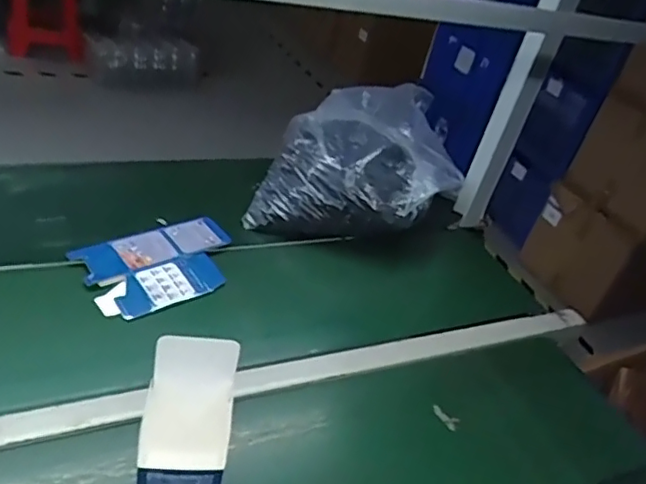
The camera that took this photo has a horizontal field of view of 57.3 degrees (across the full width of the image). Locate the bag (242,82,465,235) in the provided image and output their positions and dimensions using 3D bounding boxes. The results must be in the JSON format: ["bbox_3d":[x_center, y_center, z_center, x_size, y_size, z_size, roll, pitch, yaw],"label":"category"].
[{"bbox_3d":[0.072,-0.161,1.173,0.399,0.181,0.328,5,34,-3],"label":"bag"}]

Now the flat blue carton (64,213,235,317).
[{"bbox_3d":[-0.244,0.033,0.912,0.234,0.014,0.150,-22,58,-38],"label":"flat blue carton"}]

